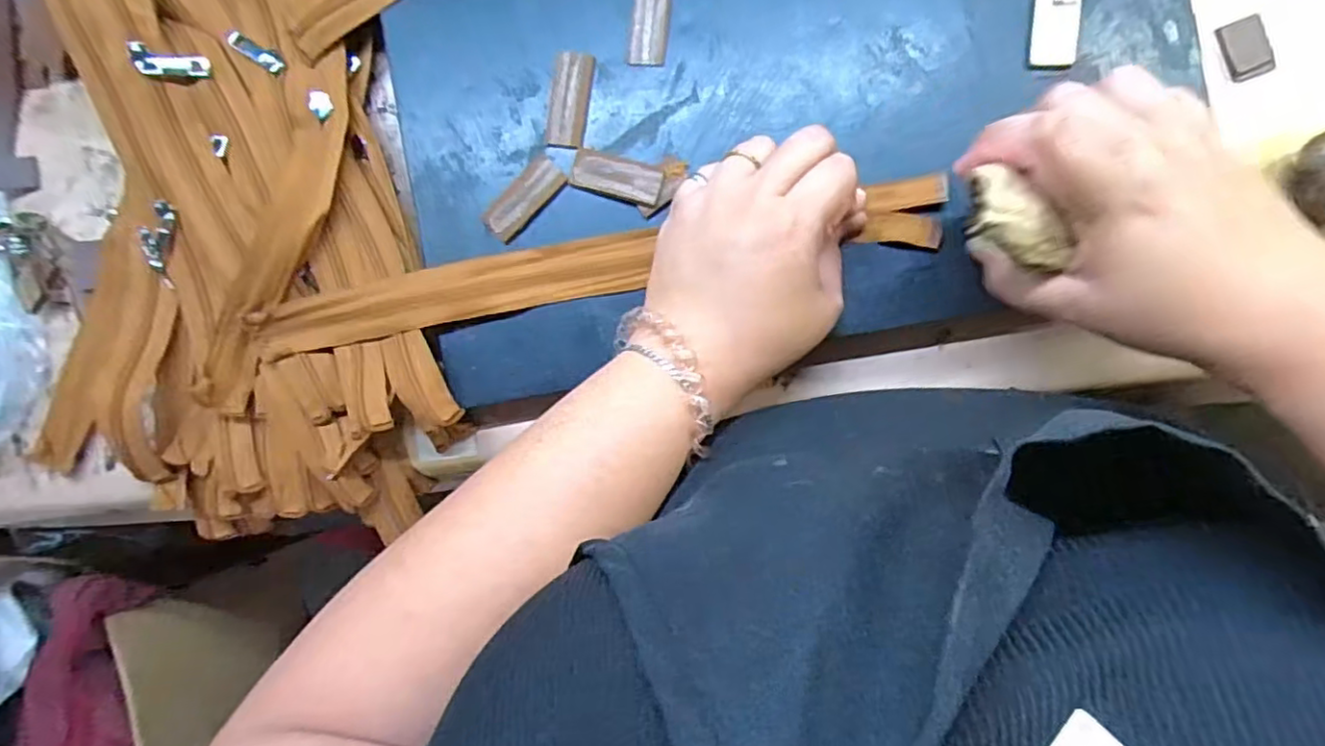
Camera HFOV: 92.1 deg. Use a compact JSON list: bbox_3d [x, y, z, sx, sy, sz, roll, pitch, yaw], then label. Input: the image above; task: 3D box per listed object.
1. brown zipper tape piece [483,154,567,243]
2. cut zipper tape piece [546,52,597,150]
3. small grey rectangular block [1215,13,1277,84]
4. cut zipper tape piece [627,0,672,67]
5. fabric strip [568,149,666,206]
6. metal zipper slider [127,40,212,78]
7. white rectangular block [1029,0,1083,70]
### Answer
[{"bbox_3d":[-0.076,-0.095,0.344,0.049,0.004,0.023,-44,87,5],"label":"brown zipper tape piece"},{"bbox_3d":[-0.049,-0.146,0.342,0.020,0.004,0.049,10,92,6],"label":"cut zipper tape piece"},{"bbox_3d":[0.295,-0.164,0.323,0.021,0.004,0.030,-20,89,6],"label":"small grey rectangular block"},{"bbox_3d":[-0.006,-0.188,0.336,0.020,0.004,0.049,7,93,5],"label":"cut zipper tape piece"},{"bbox_3d":[-0.024,-0.104,0.339,0.049,0.006,0.020,17,93,5],"label":"fabric strip"},{"bbox_3d":[-0.274,-0.173,0.356,0.037,0.005,0.015,0,93,-24],"label":"metal zipper slider"},{"bbox_3d":[0.194,-0.175,0.312,0.022,0.004,0.050,3,92,6],"label":"white rectangular block"}]

